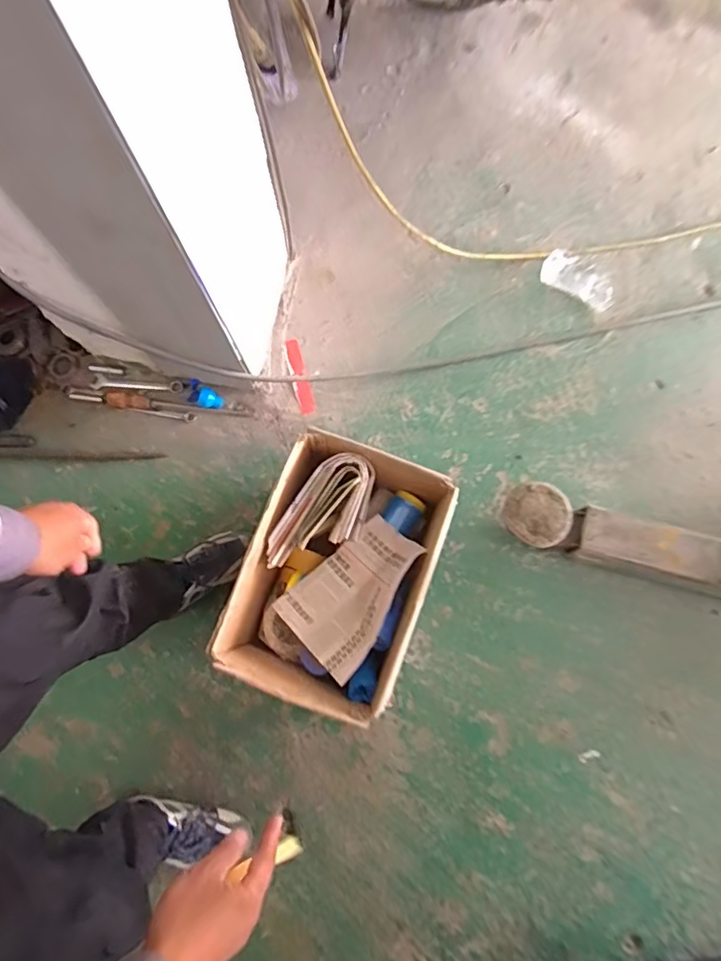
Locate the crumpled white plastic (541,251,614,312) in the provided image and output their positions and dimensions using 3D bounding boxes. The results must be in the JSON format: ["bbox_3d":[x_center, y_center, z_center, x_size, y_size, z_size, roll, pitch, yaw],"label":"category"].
[{"bbox_3d":[0.532,-0.492,1.301,0.182,0.033,0.108,29,80,7],"label":"crumpled white plastic"}]

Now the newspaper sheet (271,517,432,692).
[{"bbox_3d":[-0.009,0.193,0.965,0.265,0.063,0.203,-46,47,-13],"label":"newspaper sheet"}]

